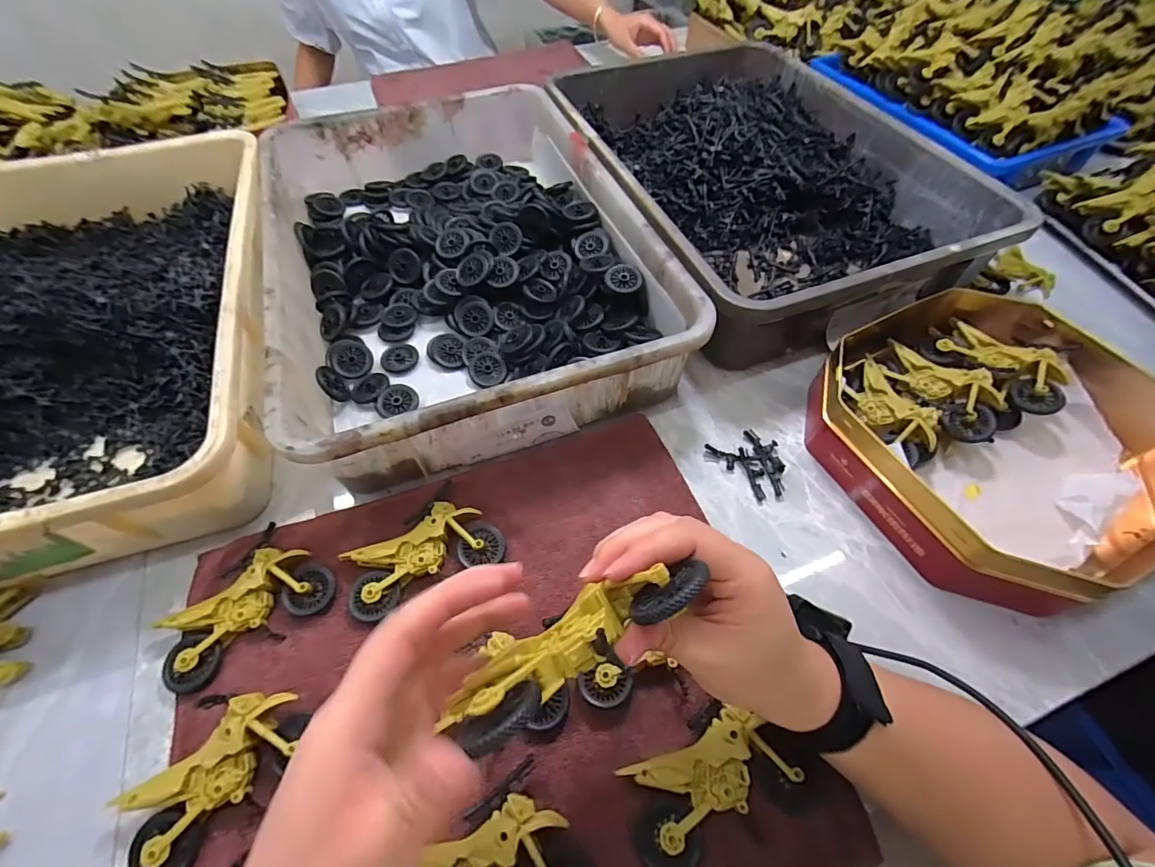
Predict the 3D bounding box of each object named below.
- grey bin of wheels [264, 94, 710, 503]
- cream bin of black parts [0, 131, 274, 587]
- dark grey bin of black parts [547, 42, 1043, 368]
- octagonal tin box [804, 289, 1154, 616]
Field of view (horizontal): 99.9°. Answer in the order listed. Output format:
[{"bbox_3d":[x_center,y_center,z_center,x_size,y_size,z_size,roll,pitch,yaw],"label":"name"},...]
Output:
[{"bbox_3d":[-0.128,-0.203,0.531,0.354,0.092,0.507,-18,58,-11],"label":"grey bin of wheels"},{"bbox_3d":[-0.484,-0.104,0.465,0.351,0.090,0.506,-15,57,-9],"label":"cream bin of black parts"},{"bbox_3d":[0.196,-0.318,0.600,0.359,0.096,0.514,-19,58,-12],"label":"dark grey bin of black parts"},{"bbox_3d":[0.357,-0.001,0.417,0.261,0.064,0.269,-23,59,-14],"label":"octagonal tin box"}]

